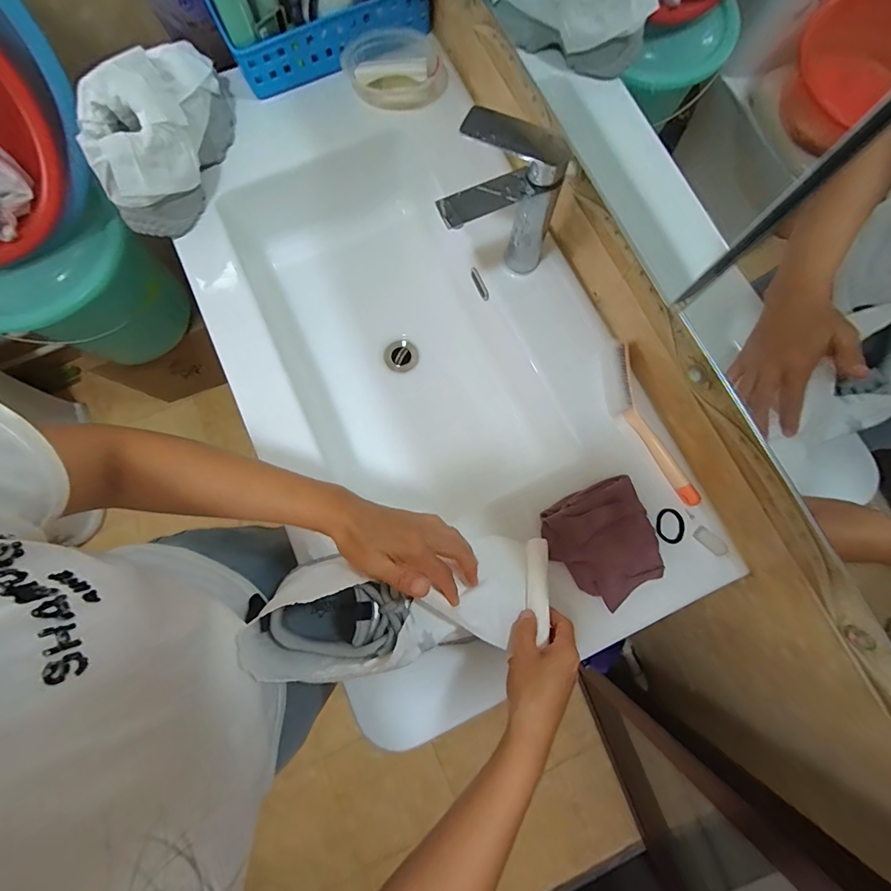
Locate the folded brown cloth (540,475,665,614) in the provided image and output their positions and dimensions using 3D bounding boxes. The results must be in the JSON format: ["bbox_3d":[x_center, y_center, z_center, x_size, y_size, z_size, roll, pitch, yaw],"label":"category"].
[{"bbox_3d":[0.198,0.124,0.515,0.129,0.019,0.139,-22,80,-5],"label":"folded brown cloth"}]

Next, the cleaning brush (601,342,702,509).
[{"bbox_3d":[0.260,-0.025,0.545,0.045,0.035,0.232,-21,80,-5],"label":"cleaning brush"}]

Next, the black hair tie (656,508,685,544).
[{"bbox_3d":[0.291,0.103,0.534,0.036,0.006,0.044,21,79,4],"label":"black hair tie"}]

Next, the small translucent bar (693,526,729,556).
[{"bbox_3d":[0.337,0.122,0.523,0.042,0.007,0.020,43,81,7],"label":"small translucent bar"}]

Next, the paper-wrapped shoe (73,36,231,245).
[{"bbox_3d":[-0.391,-0.443,0.570,0.092,0.142,0.274,13,79,2],"label":"paper-wrapped shoe"}]

